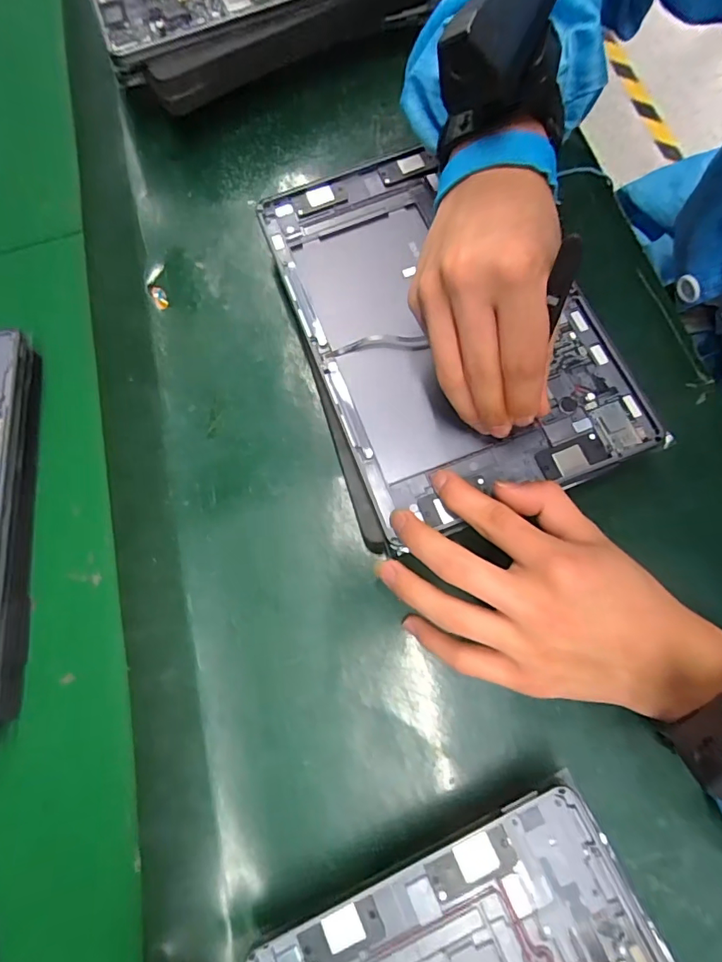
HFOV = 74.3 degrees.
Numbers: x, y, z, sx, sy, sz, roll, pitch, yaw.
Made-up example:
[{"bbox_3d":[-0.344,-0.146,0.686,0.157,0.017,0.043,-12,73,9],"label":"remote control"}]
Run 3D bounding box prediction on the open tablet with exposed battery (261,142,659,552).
[{"bbox_3d":[0.049,-0.105,0.301,0.163,0.013,0.251,-20,75,-5],"label":"open tablet with exposed battery"}]

